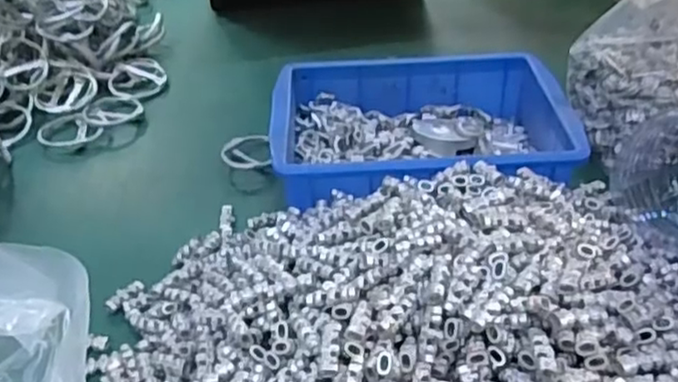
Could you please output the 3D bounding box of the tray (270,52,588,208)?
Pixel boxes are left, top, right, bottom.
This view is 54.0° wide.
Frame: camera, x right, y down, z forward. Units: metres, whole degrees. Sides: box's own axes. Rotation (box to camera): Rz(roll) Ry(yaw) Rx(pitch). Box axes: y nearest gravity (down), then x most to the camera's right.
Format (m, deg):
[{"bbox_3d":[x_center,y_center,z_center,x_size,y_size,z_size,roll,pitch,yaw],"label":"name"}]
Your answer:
[{"bbox_3d":[0.068,-0.043,0.589,0.241,0.087,0.180,-2,37,-1],"label":"tray"}]

